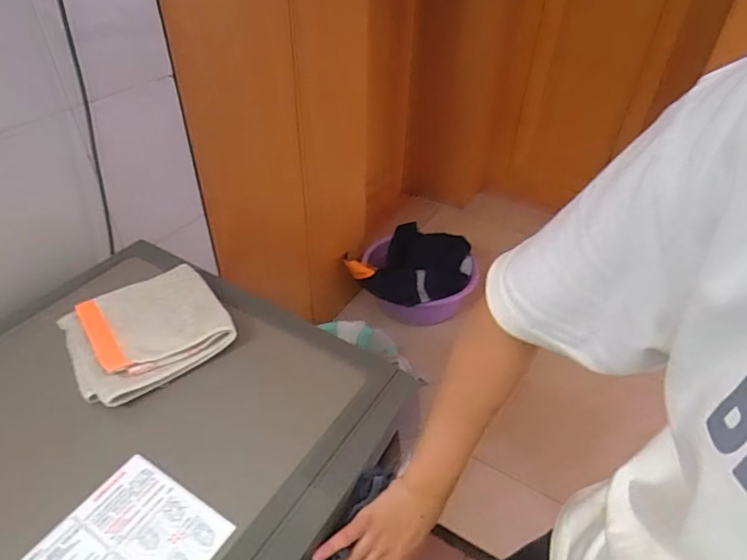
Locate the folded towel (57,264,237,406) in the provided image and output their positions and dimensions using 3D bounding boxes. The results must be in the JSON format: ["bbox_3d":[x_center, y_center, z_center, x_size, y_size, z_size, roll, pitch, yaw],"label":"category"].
[{"bbox_3d":[-0.304,0.064,0.664,0.191,0.028,0.181,-28,48,-31],"label":"folded towel"}]

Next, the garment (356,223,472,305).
[{"bbox_3d":[0.172,-0.038,1.743,0.316,0.124,0.373,16,41,16],"label":"garment"}]

